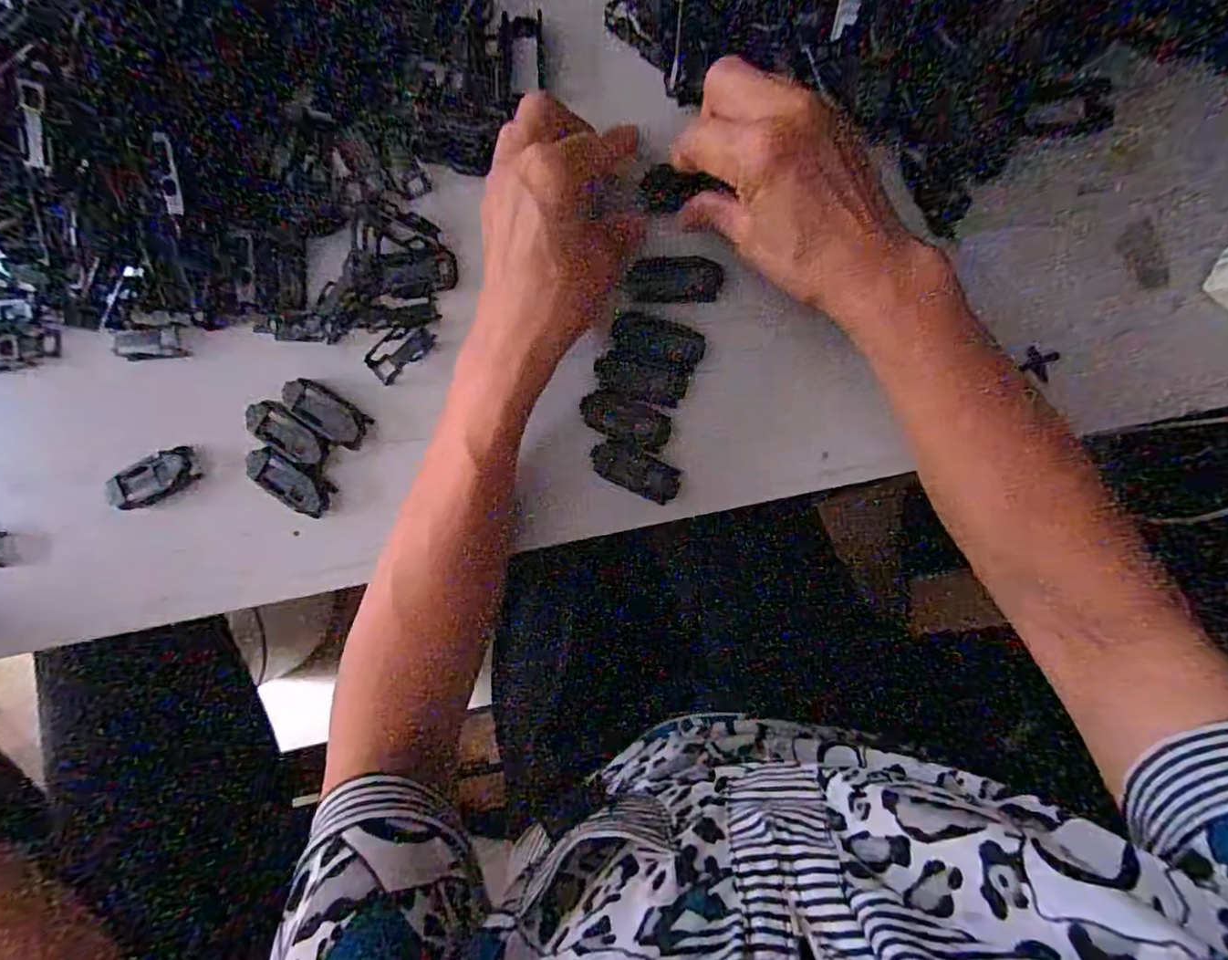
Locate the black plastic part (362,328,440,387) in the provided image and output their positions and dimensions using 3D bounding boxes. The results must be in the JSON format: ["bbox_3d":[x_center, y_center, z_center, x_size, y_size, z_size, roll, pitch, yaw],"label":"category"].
[{"bbox_3d":[-0.122,-0.074,0.329,0.040,0.006,0.021,-41,90,2],"label":"black plastic part"}]

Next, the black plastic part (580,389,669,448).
[{"bbox_3d":[0.006,-0.034,0.319,0.050,0.006,0.023,23,91,1],"label":"black plastic part"}]

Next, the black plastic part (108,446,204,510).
[{"bbox_3d":[-0.266,-0.001,0.333,0.052,0.007,0.025,-31,90,2],"label":"black plastic part"}]

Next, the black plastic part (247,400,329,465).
[{"bbox_3d":[-0.185,-0.026,0.324,0.048,0.004,0.021,40,92,0],"label":"black plastic part"}]

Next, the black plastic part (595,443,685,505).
[{"bbox_3d":[0.013,-0.005,0.321,0.050,0.006,0.022,26,91,1],"label":"black plastic part"}]

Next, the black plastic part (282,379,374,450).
[{"bbox_3d":[-0.164,-0.038,0.327,0.048,0.008,0.023,33,91,0],"label":"black plastic part"}]

